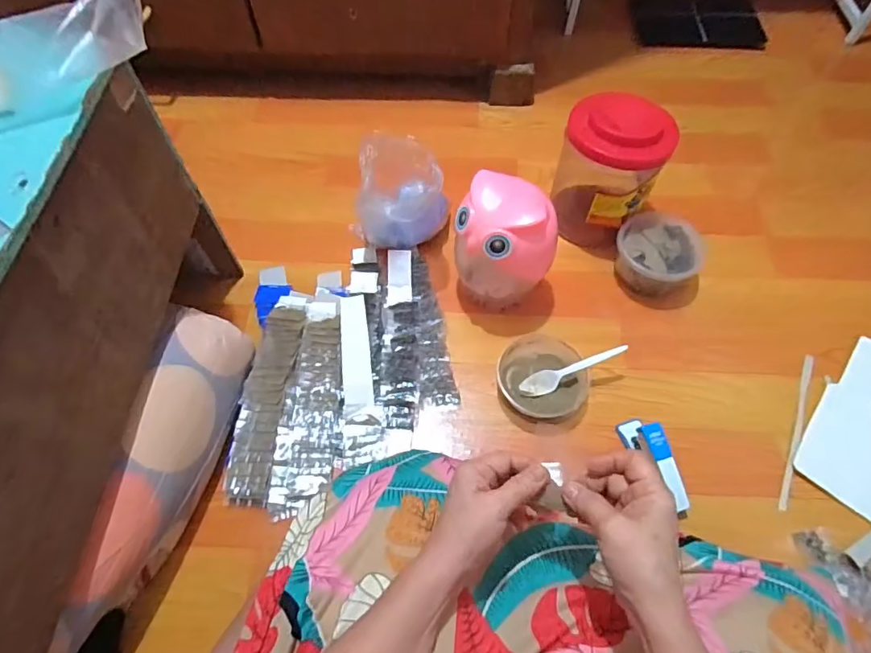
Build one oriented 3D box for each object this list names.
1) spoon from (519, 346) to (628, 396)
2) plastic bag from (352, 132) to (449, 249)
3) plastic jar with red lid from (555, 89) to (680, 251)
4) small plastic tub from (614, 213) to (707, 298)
[{"bbox_3d":[0.177,0.056,0.649,0.142,0.015,0.030,-24,61,9],"label":"spoon"},{"bbox_3d":[-0.046,-0.173,0.705,0.108,0.164,0.096,9,61,5],"label":"plastic bag"},{"bbox_3d":[0.243,-0.208,0.737,0.137,0.205,0.122,22,62,12],"label":"plastic jar with red lid"},{"bbox_3d":[0.324,-0.105,0.741,0.116,0.069,0.108,0,60,0],"label":"small plastic tub"}]

